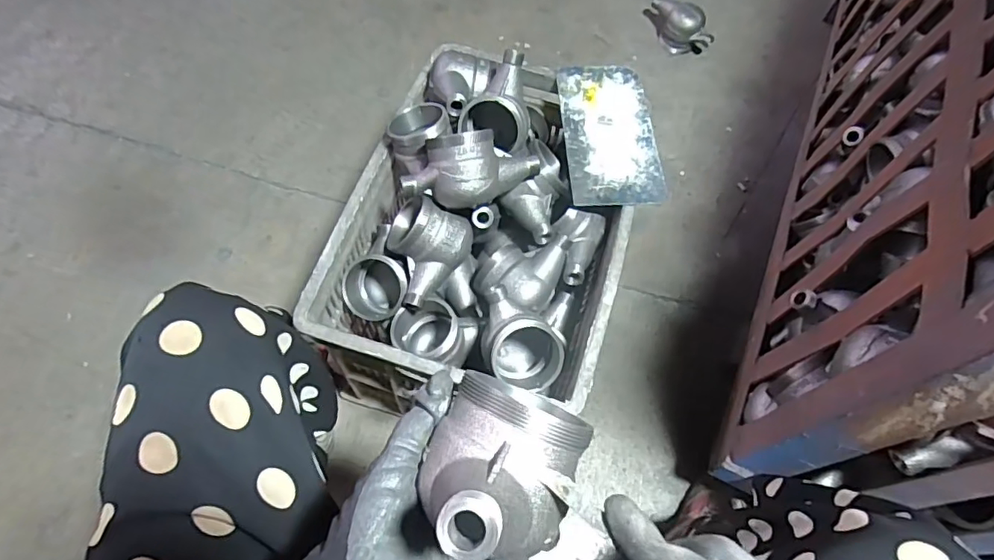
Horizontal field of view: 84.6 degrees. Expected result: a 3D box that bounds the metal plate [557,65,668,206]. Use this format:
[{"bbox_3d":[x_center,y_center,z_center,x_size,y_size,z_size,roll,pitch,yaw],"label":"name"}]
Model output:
[{"bbox_3d":[0.152,-0.206,0.746,0.121,0.007,0.243,-2,61,-1],"label":"metal plate"}]

